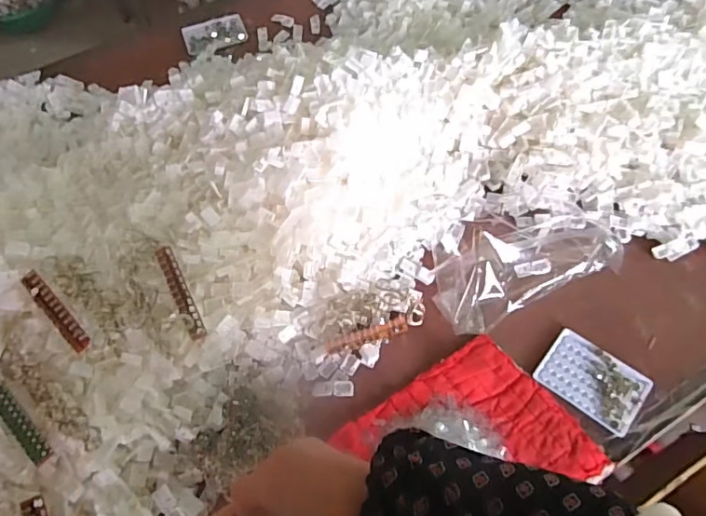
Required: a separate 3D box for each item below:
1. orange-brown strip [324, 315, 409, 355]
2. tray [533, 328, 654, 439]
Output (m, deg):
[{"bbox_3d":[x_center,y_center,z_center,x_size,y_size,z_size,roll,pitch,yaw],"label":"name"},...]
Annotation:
[{"bbox_3d":[0.022,0.109,0.756,0.127,0.016,0.023,-15,58,-21],"label":"orange-brown strip"},{"bbox_3d":[0.326,0.164,0.727,0.131,0.009,0.098,37,67,22],"label":"tray"}]

